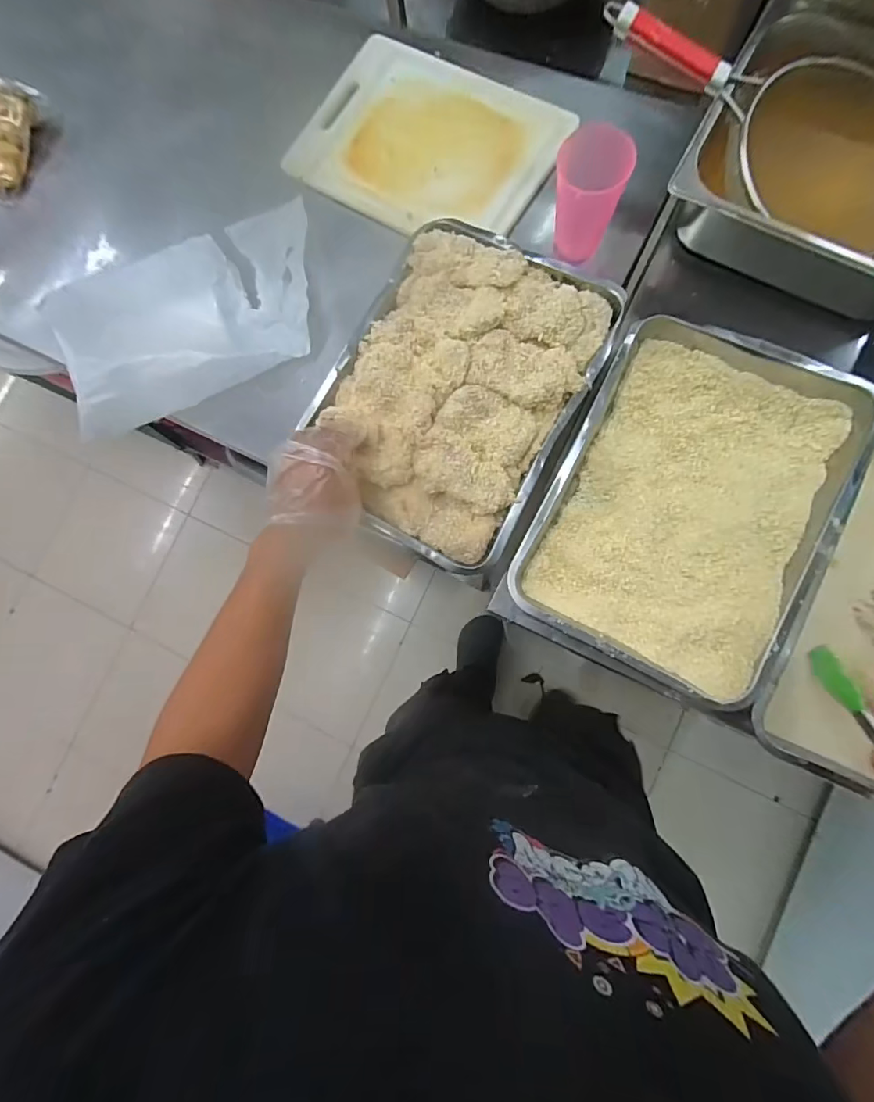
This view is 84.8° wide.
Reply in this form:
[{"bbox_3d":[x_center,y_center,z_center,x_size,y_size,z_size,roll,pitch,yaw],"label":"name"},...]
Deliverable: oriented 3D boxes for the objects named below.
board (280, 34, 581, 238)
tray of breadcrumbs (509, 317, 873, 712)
[{"bbox_3d":[-0.019,-0.550,0.651,0.344,0.024,0.242,33,92,9],"label":"board"},{"bbox_3d":[0.282,-0.056,0.557,0.278,0.073,0.396,26,87,8],"label":"tray of breadcrumbs"}]

